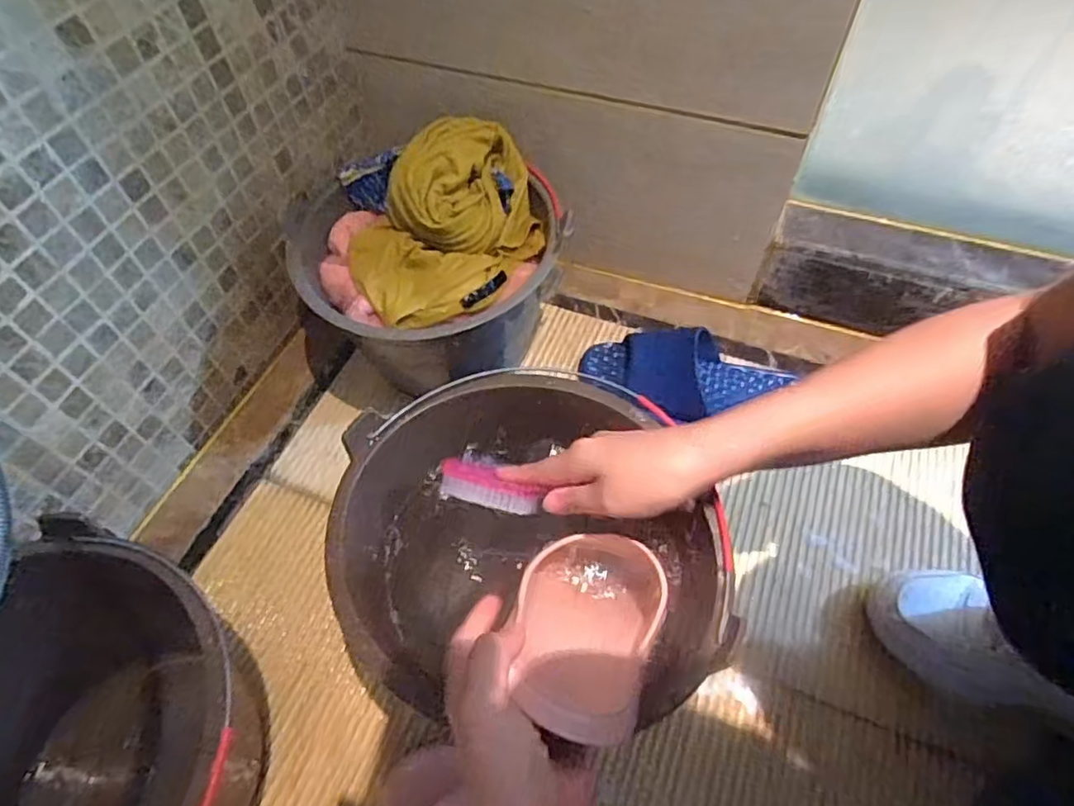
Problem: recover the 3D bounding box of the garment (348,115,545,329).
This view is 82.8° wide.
[{"bbox_3d":[-0.098,-0.195,0.630,0.198,0.096,0.187,-16,57,-9],"label":"garment"}]

